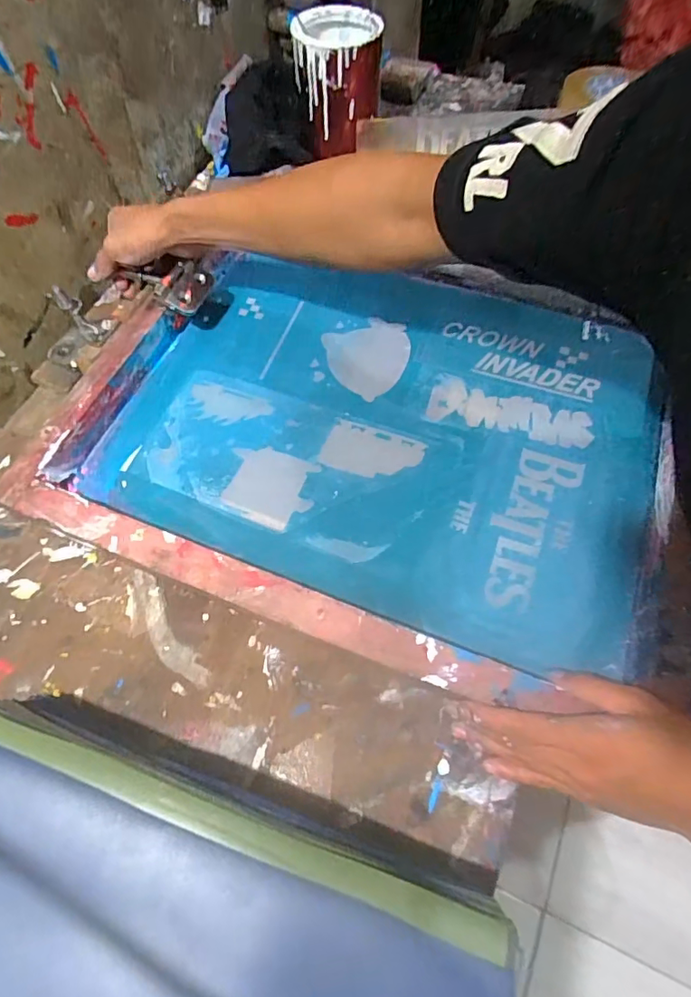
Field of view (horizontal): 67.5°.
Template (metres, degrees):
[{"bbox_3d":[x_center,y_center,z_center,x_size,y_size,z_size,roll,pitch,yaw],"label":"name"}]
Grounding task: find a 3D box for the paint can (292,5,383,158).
[{"bbox_3d":[-0.006,-0.531,0.671,0.108,0.129,0.109,17,64,11],"label":"paint can"}]

